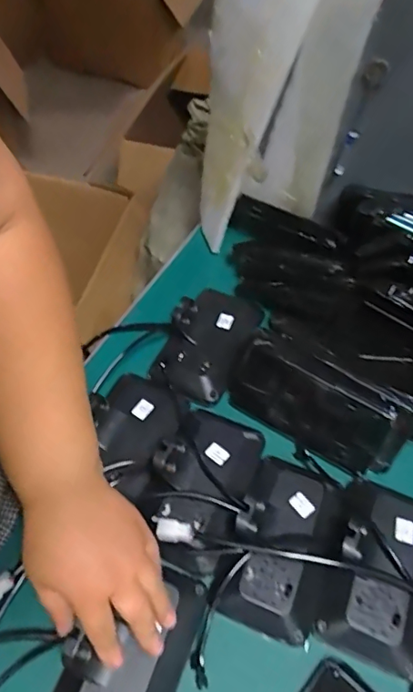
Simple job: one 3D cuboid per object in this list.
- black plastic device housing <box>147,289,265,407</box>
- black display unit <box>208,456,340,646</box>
[{"bbox_3d":[0.001,-0.009,0.619,0.091,0.028,0.155,25,62,5],"label":"black plastic device housing"},{"bbox_3d":[0.069,0.177,0.481,0.086,0.042,0.156,18,53,11],"label":"black display unit"}]

